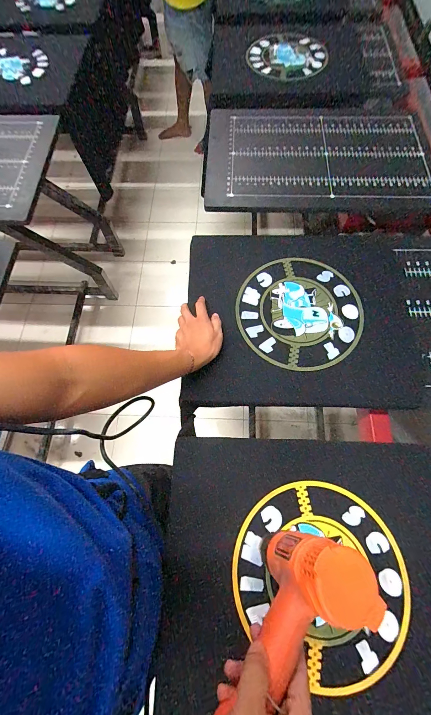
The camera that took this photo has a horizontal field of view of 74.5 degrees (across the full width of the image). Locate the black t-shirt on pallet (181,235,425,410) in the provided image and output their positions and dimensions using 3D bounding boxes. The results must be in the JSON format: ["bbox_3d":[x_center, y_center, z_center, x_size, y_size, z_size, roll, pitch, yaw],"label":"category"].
[{"bbox_3d":[0.176,-0.096,0.608,0.454,0.031,0.404,1,70,2],"label":"black t-shirt on pallet"}]

